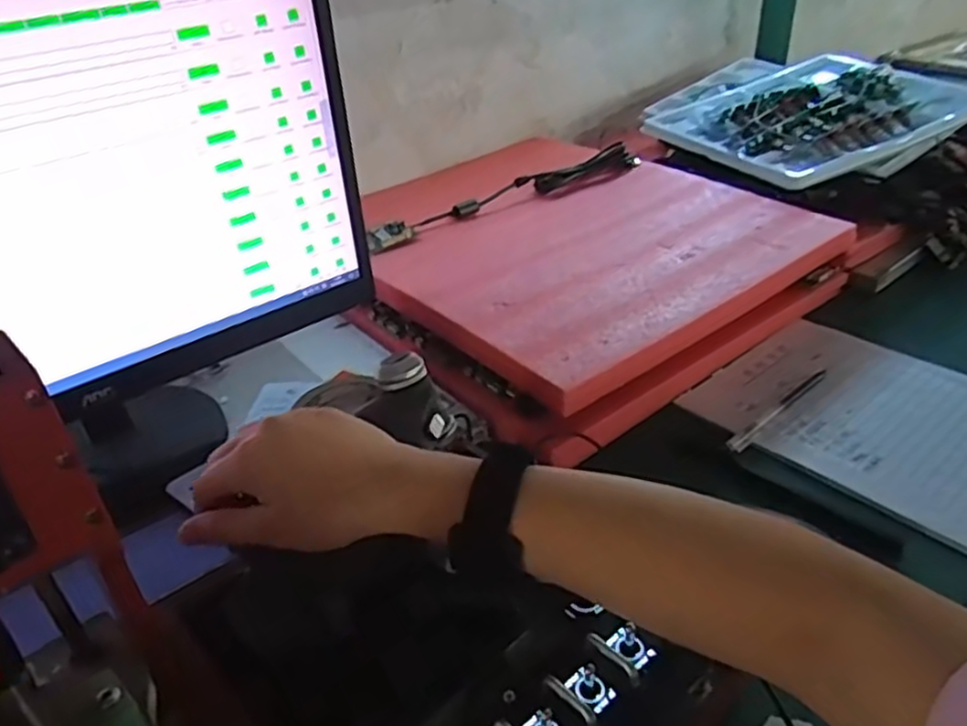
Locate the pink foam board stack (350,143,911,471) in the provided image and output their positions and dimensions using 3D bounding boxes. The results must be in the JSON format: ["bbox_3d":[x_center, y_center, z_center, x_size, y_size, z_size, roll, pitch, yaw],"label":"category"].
[{"bbox_3d":[0.104,-0.131,0.824,0.483,0.078,0.476,-24,38,-27],"label":"pink foam board stack"}]

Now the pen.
[{"bbox_3d":[0.259,0.040,0.630,0.147,0.009,0.015,-29,41,-32],"label":"pen"}]

